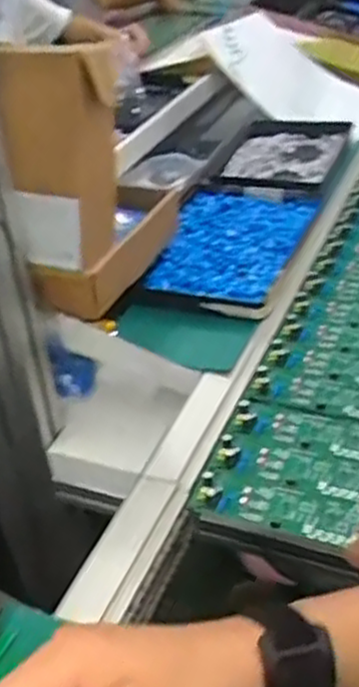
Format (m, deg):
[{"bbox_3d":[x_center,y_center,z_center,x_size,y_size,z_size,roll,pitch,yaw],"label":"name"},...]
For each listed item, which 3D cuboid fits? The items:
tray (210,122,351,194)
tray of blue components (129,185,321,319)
[{"bbox_3d":[0.141,-0.288,1.134,0.188,0.035,0.228,11,39,23],"label":"tray"},{"bbox_3d":[0.060,-0.126,0.943,0.177,0.027,0.297,7,37,18],"label":"tray of blue components"}]

